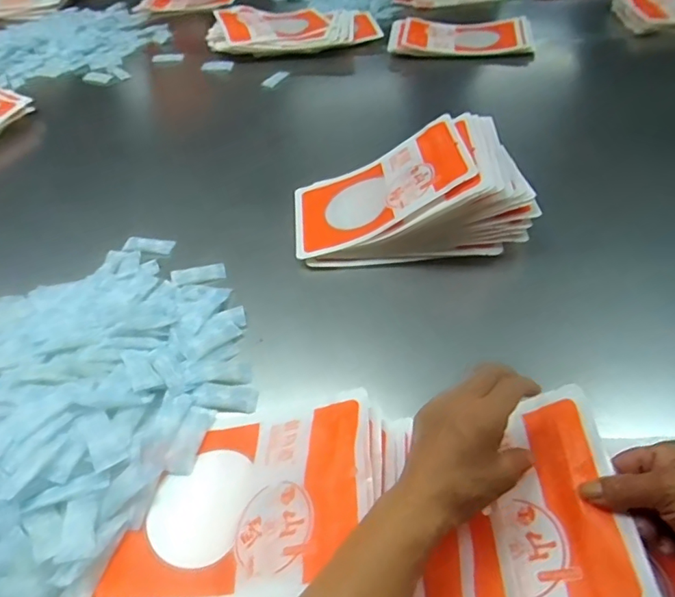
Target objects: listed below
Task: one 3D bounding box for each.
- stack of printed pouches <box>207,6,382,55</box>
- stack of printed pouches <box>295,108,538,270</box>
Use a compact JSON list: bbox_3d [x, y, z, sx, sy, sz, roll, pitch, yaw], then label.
[{"bbox_3d":[-0.092,-0.615,1.136,0.361,0.048,0.189,0,48,5],"label":"stack of printed pouches"},{"bbox_3d":[0.086,-0.144,0.662,0.297,0.105,0.181,0,48,5],"label":"stack of printed pouches"}]

